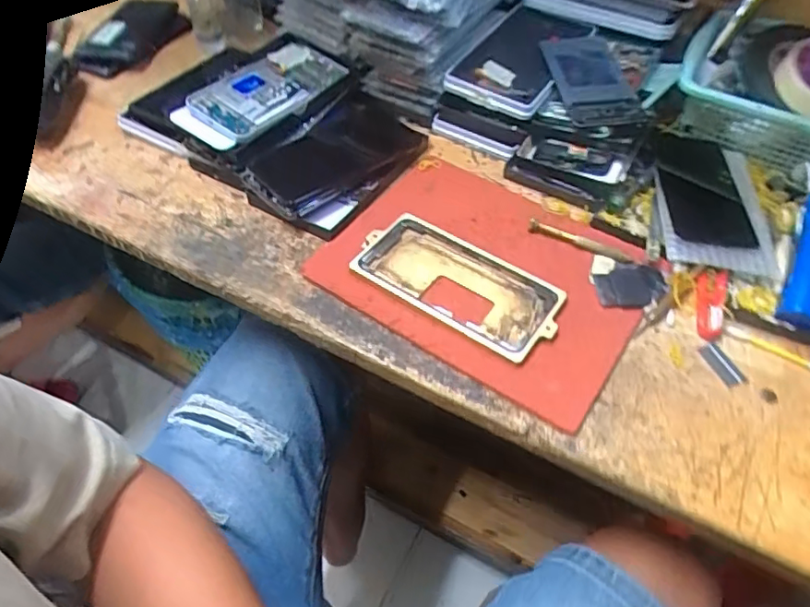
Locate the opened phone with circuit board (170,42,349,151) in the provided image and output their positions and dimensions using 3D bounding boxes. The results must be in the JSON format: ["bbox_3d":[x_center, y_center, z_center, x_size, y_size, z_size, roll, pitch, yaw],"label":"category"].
[{"bbox_3d":[-0.138,-0.200,0.549,0.082,0.011,0.164,32,59,17],"label":"opened phone with circuit board"}]

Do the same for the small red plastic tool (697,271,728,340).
[{"bbox_3d":[0.250,0.001,0.470,0.024,0.011,0.062,15,60,8],"label":"small red plastic tool"}]

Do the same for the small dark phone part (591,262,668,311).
[{"bbox_3d":[0.190,-0.015,0.487,0.060,0.006,0.050,2,51,0],"label":"small dark phone part"}]

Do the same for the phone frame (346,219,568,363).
[{"bbox_3d":[0.043,-0.019,0.478,0.166,0.008,0.084,28,56,20],"label":"phone frame"}]

